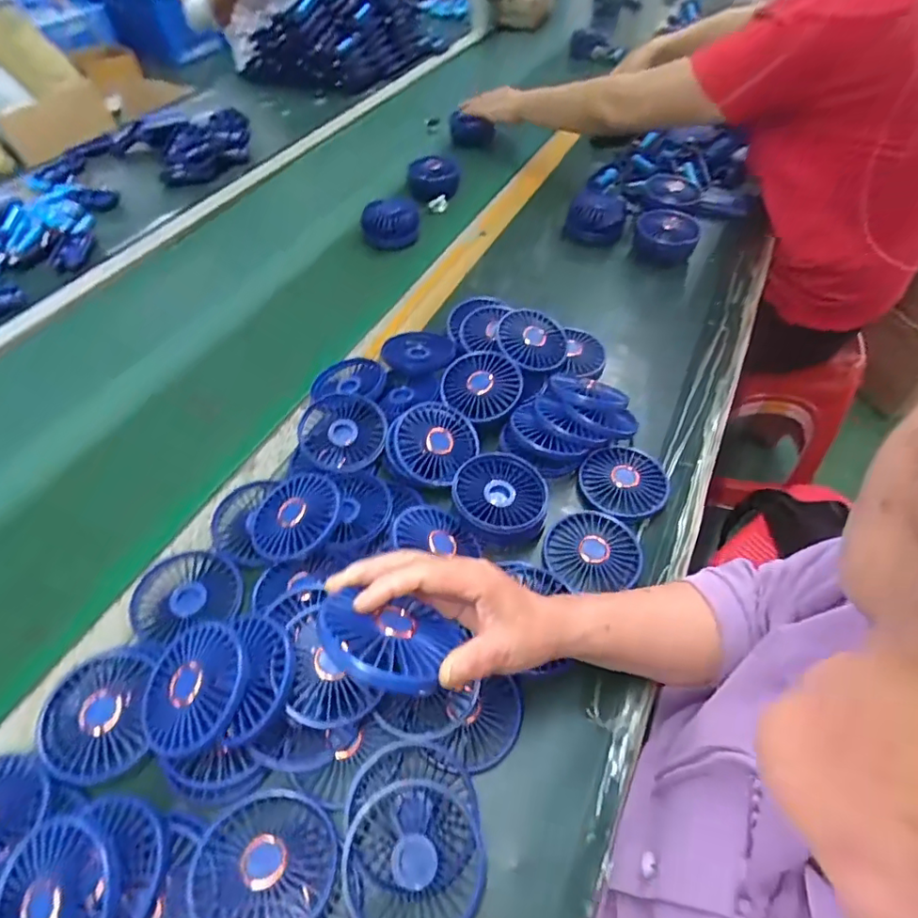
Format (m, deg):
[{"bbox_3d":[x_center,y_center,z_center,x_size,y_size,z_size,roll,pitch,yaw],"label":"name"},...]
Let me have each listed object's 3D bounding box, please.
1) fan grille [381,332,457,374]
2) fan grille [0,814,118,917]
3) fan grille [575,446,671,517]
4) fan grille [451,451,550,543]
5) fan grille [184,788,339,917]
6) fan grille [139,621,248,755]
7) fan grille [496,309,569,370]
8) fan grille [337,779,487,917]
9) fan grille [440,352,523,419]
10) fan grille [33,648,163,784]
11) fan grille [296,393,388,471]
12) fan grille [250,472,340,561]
[{"bbox_3d":[-0.048,-0.130,0.661,0.083,0.017,0.083,-4,51,-1],"label":"fan grille"},{"bbox_3d":[-0.247,0.267,0.331,0.083,0.029,0.077,-1,51,1],"label":"fan grille"},{"bbox_3d":[0.164,0.024,0.553,0.092,0.016,0.081,-32,57,-22],"label":"fan grille"},{"bbox_3d":[0.040,0.037,0.524,0.089,0.036,0.090,3,51,4],"label":"fan grille"},{"bbox_3d":[-0.123,0.258,0.348,0.085,0.023,0.079,-1,51,1],"label":"fan grille"},{"bbox_3d":[-0.191,0.161,0.391,0.079,0.009,0.085,-9,58,15],"label":"fan grille"},{"bbox_3d":[0.087,-0.141,0.645,0.084,0.018,0.082,15,61,-3],"label":"fan grille"},{"bbox_3d":[-0.029,0.267,0.363,0.090,0.027,0.088,5,52,6],"label":"fan grille"},{"bbox_3d":[0.025,-0.081,0.592,0.082,0.021,0.085,4,66,-1],"label":"fan grille"},{"bbox_3d":[-0.269,0.187,0.408,0.076,0.017,0.088,-2,51,0],"label":"fan grille"},{"bbox_3d":[-0.120,-0.027,0.566,0.087,0.026,0.085,-1,51,1],"label":"fan grille"},{"bbox_3d":[-0.151,0.052,0.502,0.086,0.018,0.083,-23,54,4],"label":"fan grille"}]

